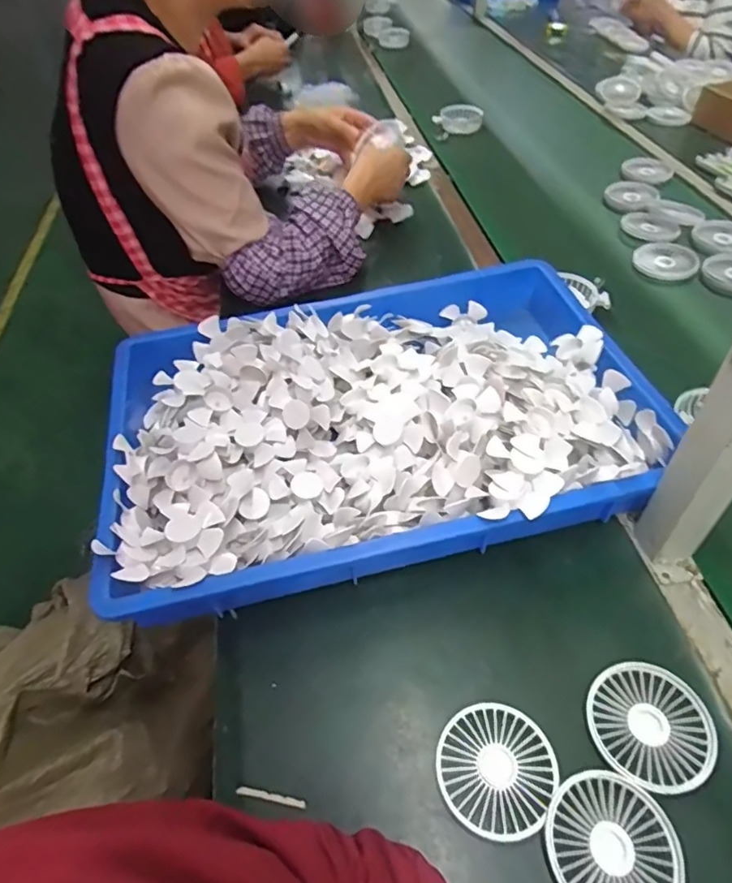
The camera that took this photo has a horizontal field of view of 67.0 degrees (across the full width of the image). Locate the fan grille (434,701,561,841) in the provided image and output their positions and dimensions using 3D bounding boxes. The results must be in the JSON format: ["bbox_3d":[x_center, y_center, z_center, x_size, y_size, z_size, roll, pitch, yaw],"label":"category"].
[{"bbox_3d":[0.097,0.243,0.415,0.083,0.004,0.087,-2,49,2],"label":"fan grille"}]

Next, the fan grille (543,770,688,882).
[{"bbox_3d":[0.169,0.277,0.376,0.087,0.012,0.086,-2,49,2],"label":"fan grille"}]

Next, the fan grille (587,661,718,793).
[{"bbox_3d":[0.219,0.216,0.425,0.089,0.005,0.087,-2,49,2],"label":"fan grille"}]

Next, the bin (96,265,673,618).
[{"bbox_3d":[0.010,-0.036,0.605,0.556,0.092,0.379,-11,49,-6],"label":"bin"}]

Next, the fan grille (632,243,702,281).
[{"bbox_3d":[0.456,-0.276,0.838,0.085,0.015,0.085,-2,49,2],"label":"fan grille"}]

